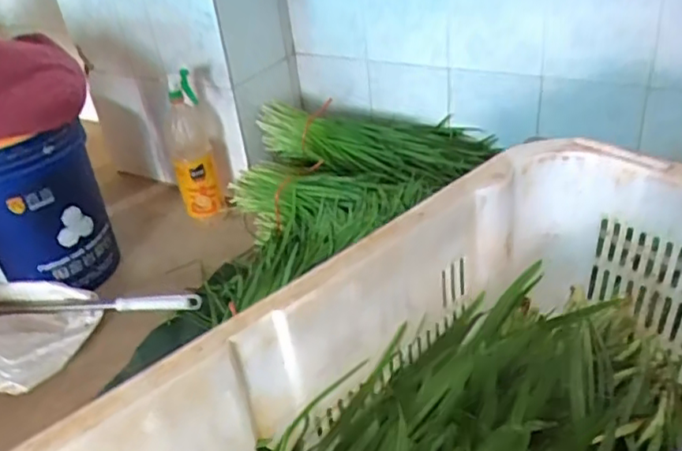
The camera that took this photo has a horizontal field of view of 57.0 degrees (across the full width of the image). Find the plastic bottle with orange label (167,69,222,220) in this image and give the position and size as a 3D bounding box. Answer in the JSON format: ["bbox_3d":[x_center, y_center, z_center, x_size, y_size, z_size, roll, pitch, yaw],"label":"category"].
[{"bbox_3d":[-0.332,-0.173,1.385,0.103,0.338,0.115,-15,34,-12],"label":"plastic bottle with orange label"}]

